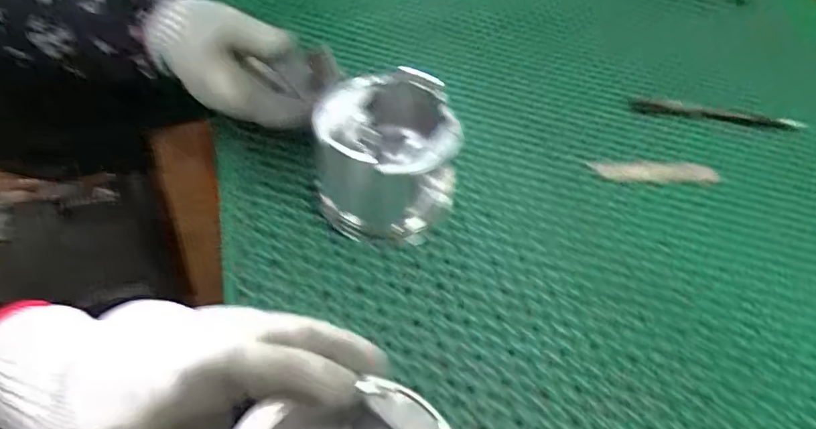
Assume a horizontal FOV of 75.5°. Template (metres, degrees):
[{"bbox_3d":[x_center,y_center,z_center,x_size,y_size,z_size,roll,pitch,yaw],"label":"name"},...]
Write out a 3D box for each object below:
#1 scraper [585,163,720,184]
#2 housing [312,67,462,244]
[{"bbox_3d":[0.206,-0.035,0.434,0.104,0.005,0.024,3,49,-4],"label":"scraper"},{"bbox_3d":[-0.012,-0.047,0.374,0.084,0.077,0.118,6,49,-2],"label":"housing"}]

